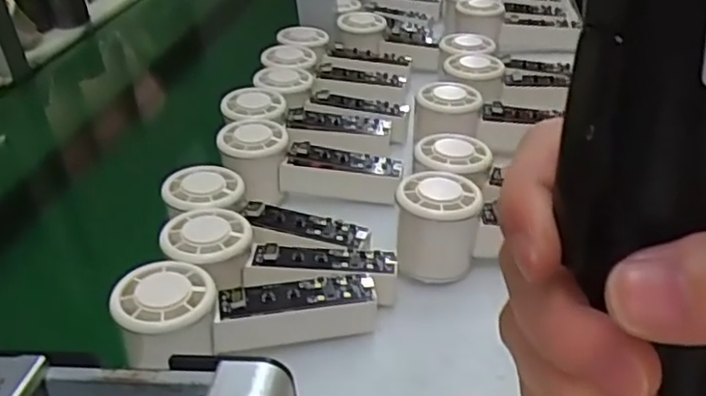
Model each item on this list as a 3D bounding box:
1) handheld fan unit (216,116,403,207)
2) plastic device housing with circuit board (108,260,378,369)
[{"bbox_3d":[-0.038,-0.022,0.558,0.150,0.059,0.056,11,34,1],"label":"handheld fan unit"},{"bbox_3d":[-0.062,0.072,0.400,0.154,0.053,0.057,1,29,-18],"label":"plastic device housing with circuit board"}]

